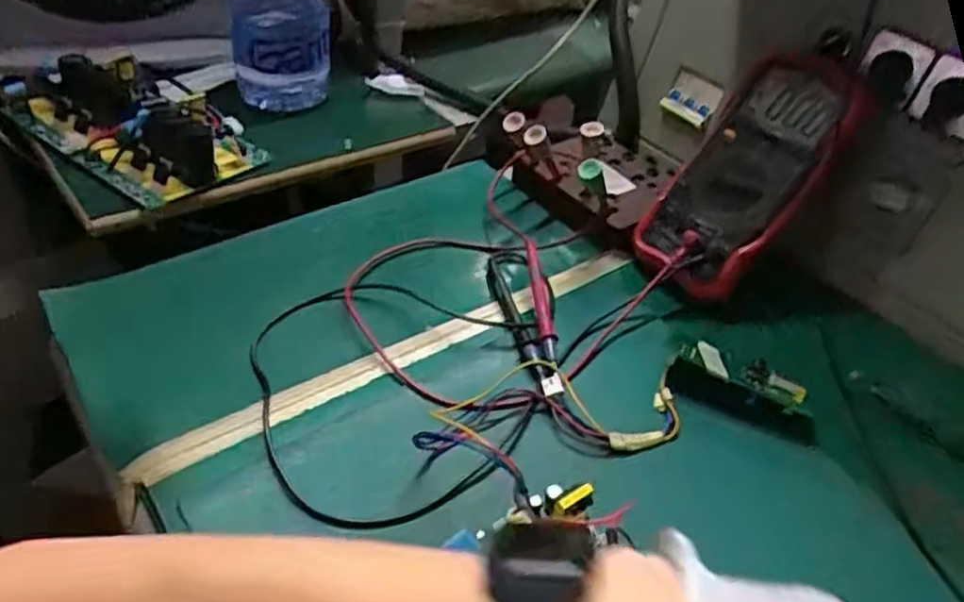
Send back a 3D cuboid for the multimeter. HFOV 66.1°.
[{"bbox_3d":[0.199,-0.102,0.571,0.098,0.197,0.037,45,14,35],"label":"multimeter"}]

